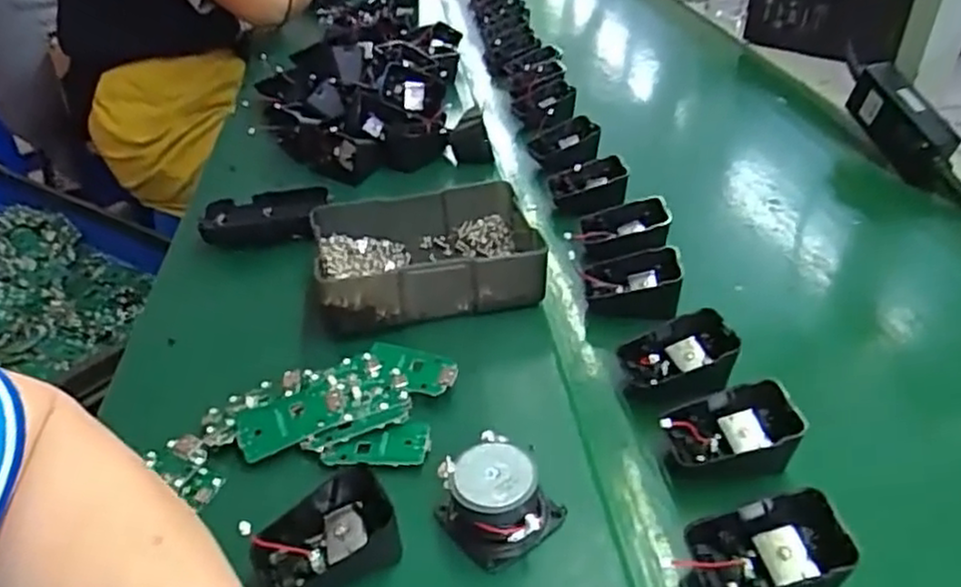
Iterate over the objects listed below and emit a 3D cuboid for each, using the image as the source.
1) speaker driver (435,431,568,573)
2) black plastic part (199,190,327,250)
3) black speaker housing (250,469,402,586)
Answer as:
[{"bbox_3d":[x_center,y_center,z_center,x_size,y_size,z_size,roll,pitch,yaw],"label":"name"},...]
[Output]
[{"bbox_3d":[0.008,0.103,0.364,0.049,0.033,0.050,-30,44,-25],"label":"speaker driver"},{"bbox_3d":[-0.188,-0.068,0.628,0.102,0.022,0.053,-2,38,6],"label":"black plastic part"},{"bbox_3d":[-0.078,0.117,0.356,0.070,0.035,0.042,-16,39,-10],"label":"black speaker housing"}]

